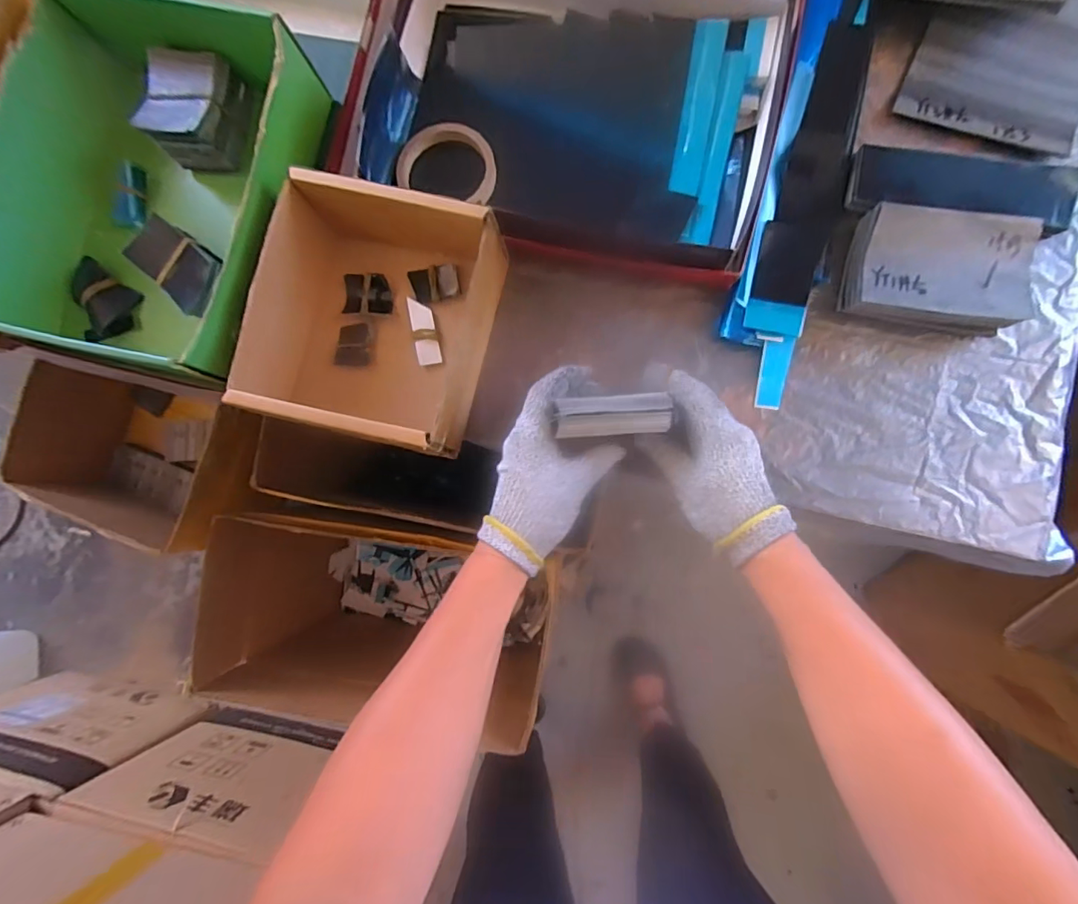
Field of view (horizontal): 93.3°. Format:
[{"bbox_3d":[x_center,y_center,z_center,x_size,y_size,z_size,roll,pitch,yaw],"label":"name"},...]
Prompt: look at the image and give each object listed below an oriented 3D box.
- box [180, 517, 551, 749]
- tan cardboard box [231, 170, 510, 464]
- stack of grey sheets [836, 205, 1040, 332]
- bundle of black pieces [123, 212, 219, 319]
[{"bbox_3d":[-0.228,0.272,0.927,0.497,0.438,0.286,3,84,5],"label":"box"},{"bbox_3d":[-0.146,-0.113,0.444,0.194,0.094,0.199,14,85,6],"label":"tan cardboard box"},{"bbox_3d":[0.338,-0.148,0.422,0.142,0.034,0.094,13,85,6],"label":"stack of grey sheets"},{"bbox_3d":[-0.334,-0.173,0.471,0.108,0.031,0.054,39,88,8],"label":"bundle of black pieces"}]

